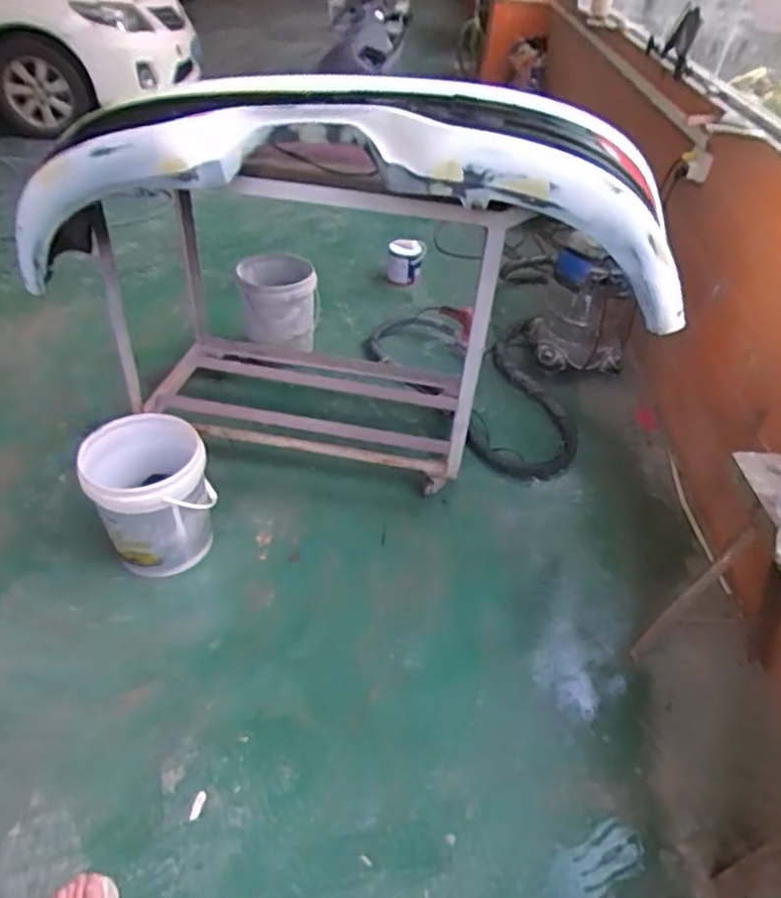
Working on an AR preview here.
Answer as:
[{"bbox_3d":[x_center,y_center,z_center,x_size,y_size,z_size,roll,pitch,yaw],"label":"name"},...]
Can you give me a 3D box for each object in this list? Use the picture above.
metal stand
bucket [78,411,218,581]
[{"bbox_3d":[-0.247,-0.423,1.838,1.043,0.851,0.520,10,41,6],"label":"metal stand"},{"bbox_3d":[-0.611,0.123,1.633,0.277,0.301,0.292,3,41,-2],"label":"bucket"}]

